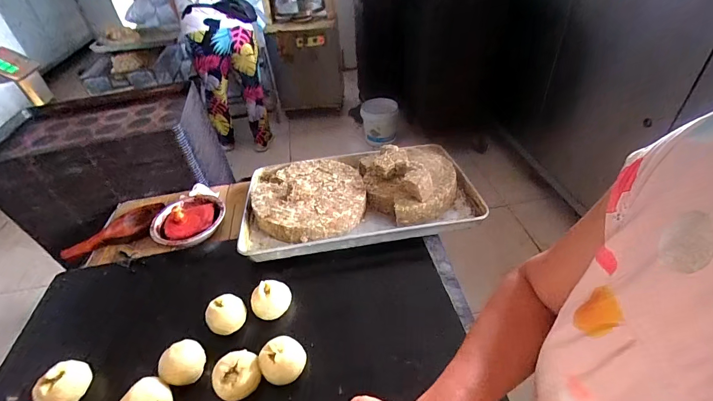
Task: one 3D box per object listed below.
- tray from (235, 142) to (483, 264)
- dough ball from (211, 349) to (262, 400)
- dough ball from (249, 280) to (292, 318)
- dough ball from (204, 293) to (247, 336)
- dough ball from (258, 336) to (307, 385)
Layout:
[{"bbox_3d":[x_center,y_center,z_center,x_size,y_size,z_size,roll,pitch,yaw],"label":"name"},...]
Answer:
[{"bbox_3d":[0.001,-0.031,0.966,0.594,0.111,0.376,-10,41,-5],"label":"tray"},{"bbox_3d":[-0.207,0.308,0.619,0.079,0.045,0.069,-19,42,-16],"label":"dough ball"},{"bbox_3d":[-0.175,0.203,0.730,0.069,0.055,0.069,3,41,9],"label":"dough ball"},{"bbox_3d":[-0.263,0.234,0.720,0.078,0.063,0.070,-31,46,-27],"label":"dough ball"},{"bbox_3d":[-0.131,0.285,0.632,0.080,0.055,0.063,-27,45,-23],"label":"dough ball"}]

